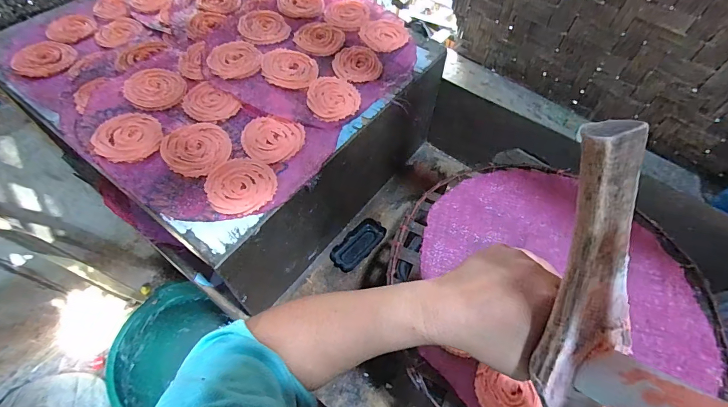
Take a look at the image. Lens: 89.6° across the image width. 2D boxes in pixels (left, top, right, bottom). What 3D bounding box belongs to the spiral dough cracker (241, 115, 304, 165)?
[{"bbox_3d":[-0.130,-0.089,0.514,0.080,0.012,0.077,1,58,-1],"label":"spiral dough cracker"}]

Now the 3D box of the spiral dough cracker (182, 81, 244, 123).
[{"bbox_3d":[-0.233,-0.148,0.543,0.083,0.010,0.061,33,62,18],"label":"spiral dough cracker"}]

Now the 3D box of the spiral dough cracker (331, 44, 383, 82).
[{"bbox_3d":[-0.012,-0.233,0.610,0.080,0.012,0.083,1,58,-1],"label":"spiral dough cracker"}]

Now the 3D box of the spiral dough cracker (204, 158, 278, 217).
[{"bbox_3d":[-0.158,-0.024,0.471,0.084,0.005,0.085,1,58,-1],"label":"spiral dough cracker"}]

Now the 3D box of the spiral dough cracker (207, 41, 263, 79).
[{"bbox_3d":[-0.204,-0.229,0.581,0.076,0.007,0.088,-32,64,-20],"label":"spiral dough cracker"}]

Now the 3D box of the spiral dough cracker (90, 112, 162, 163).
[{"bbox_3d":[-0.319,-0.091,0.497,0.082,0.010,0.085,1,58,-1],"label":"spiral dough cracker"}]

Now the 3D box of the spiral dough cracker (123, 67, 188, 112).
[{"bbox_3d":[-0.313,-0.177,0.549,0.081,0.009,0.088,-15,59,-11],"label":"spiral dough cracker"}]

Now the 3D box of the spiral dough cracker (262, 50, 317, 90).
[{"bbox_3d":[-0.116,-0.212,0.575,0.083,0.016,0.076,-3,58,-3],"label":"spiral dough cracker"}]

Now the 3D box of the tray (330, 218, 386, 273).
[{"bbox_3d":[-0.010,0.078,0.693,0.054,0.011,0.115,47,67,1],"label":"tray"}]

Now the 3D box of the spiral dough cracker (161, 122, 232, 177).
[{"bbox_3d":[-0.226,-0.078,0.496,0.082,0.008,0.091,-38,66,-23],"label":"spiral dough cracker"}]

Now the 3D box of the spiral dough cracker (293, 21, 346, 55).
[{"bbox_3d":[-0.077,-0.283,0.628,0.078,0.008,0.078,1,58,-1],"label":"spiral dough cracker"}]

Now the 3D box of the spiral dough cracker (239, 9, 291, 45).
[{"bbox_3d":[-0.173,-0.306,0.632,0.082,0.006,0.100,-25,62,-16],"label":"spiral dough cracker"}]

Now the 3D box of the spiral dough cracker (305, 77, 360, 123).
[{"bbox_3d":[-0.046,-0.162,0.558,0.076,0.012,0.087,0,58,-1],"label":"spiral dough cracker"}]

